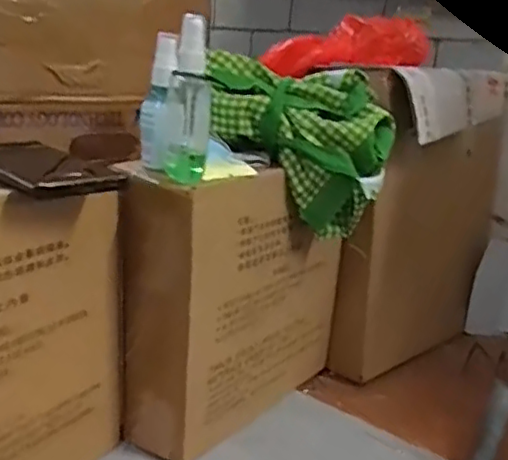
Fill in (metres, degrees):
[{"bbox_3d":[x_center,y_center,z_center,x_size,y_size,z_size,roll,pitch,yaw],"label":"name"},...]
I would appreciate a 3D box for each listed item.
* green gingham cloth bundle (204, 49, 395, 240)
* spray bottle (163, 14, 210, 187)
[{"bbox_3d":[0.040,-0.084,0.667,0.188,0.155,0.098,3,15,-7],"label":"green gingham cloth bundle"},{"bbox_3d":[-0.056,-0.106,0.548,0.040,0.131,0.043,3,15,-5],"label":"spray bottle"}]

